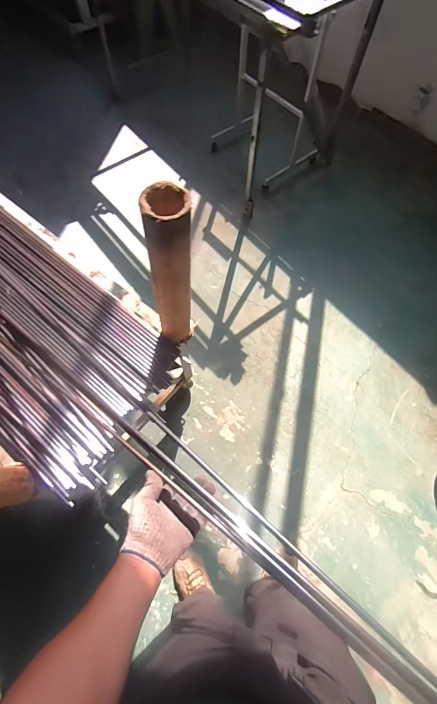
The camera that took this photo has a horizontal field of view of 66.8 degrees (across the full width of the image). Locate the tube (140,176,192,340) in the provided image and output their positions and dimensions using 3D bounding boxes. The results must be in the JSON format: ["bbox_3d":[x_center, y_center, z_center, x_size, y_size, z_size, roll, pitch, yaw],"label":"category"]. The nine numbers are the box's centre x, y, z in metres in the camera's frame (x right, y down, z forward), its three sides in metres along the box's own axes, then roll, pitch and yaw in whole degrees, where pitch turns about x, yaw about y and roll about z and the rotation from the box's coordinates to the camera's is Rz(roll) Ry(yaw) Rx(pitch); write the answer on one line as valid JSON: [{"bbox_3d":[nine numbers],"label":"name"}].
[{"bbox_3d":[-0.104,-0.154,0.787,0.096,0.479,0.074,-10,66,-5],"label":"tube"}]

